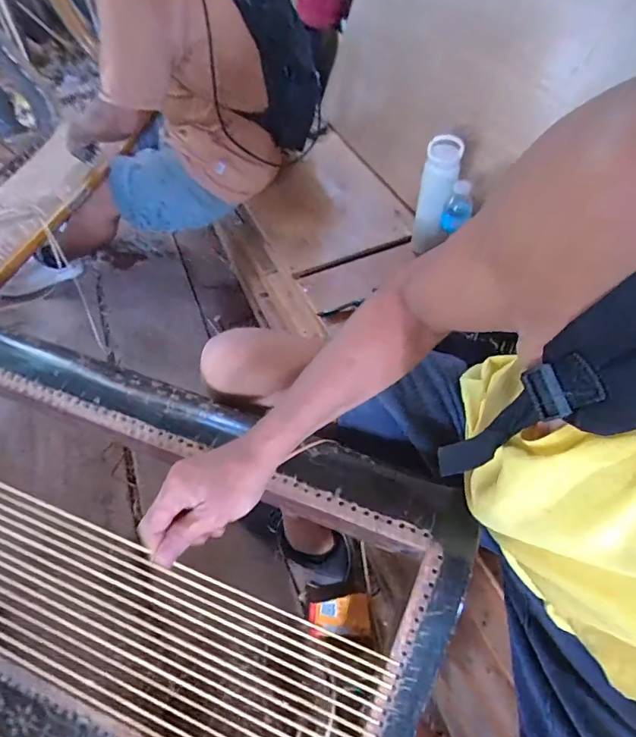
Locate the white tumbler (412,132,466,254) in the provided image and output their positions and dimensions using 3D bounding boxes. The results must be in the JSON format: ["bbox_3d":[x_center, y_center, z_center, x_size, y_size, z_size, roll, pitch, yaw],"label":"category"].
[{"bbox_3d":[0.226,-0.326,0.886,0.070,0.222,0.067,15,56,13],"label":"white tumbler"}]

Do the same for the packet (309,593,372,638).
[{"bbox_3d":[0.044,0.452,0.822,0.107,0.044,0.064,-4,54,-1],"label":"packet"}]

